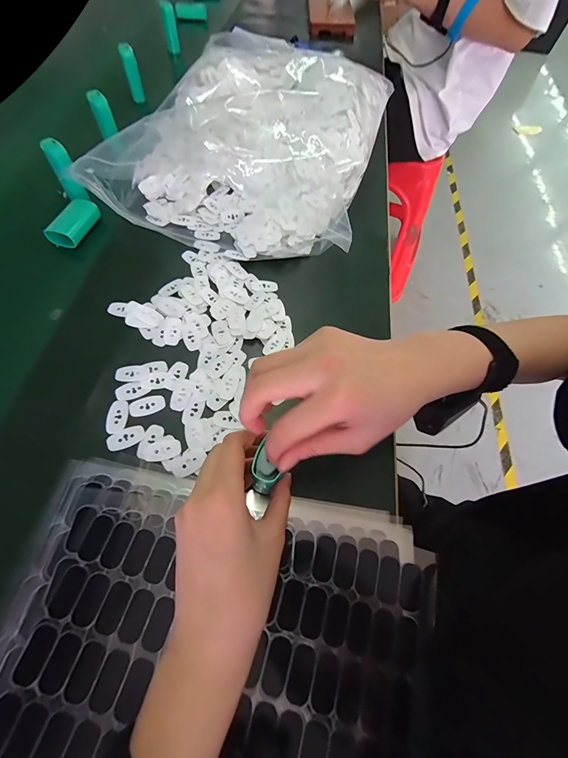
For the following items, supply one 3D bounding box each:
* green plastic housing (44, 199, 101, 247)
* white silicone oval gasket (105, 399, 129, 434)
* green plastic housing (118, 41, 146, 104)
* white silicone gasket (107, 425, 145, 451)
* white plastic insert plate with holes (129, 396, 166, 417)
[{"bbox_3d":[-0.255,-0.191,0.402,0.032,0.026,0.066,13,62,4],"label":"green plastic housing"},{"bbox_3d":[-0.148,0.033,0.291,0.017,0.005,0.030,-1,62,-4],"label":"white silicone oval gasket"},{"bbox_3d":[-0.246,-0.495,0.534,0.022,0.073,0.019,-15,63,-11],"label":"green plastic housing"},{"bbox_3d":[-0.137,0.051,0.284,0.030,0.004,0.017,-28,68,-26],"label":"white silicone gasket"},{"bbox_3d":[-0.125,0.024,0.300,0.031,0.004,0.017,-15,70,-17],"label":"white plastic insert plate with holes"}]

